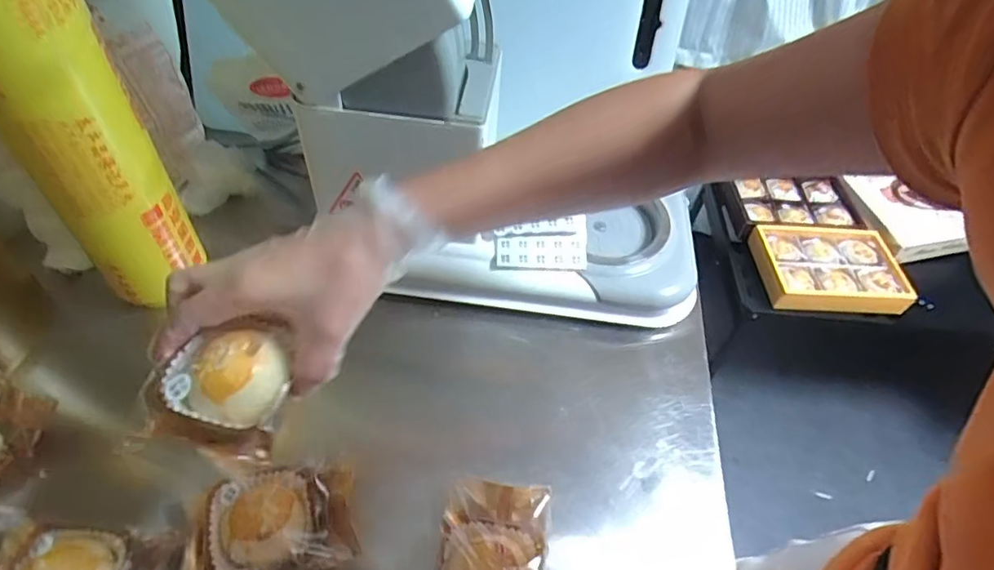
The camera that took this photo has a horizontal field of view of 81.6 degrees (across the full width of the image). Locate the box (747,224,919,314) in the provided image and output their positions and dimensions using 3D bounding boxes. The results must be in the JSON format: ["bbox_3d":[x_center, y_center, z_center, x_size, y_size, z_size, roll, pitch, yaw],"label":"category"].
[{"bbox_3d":[0.676,-0.042,1.177,0.293,0.053,0.202,0,51,-6],"label":"box"}]

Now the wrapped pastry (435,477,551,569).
[{"bbox_3d":[-0.006,0.198,0.403,0.074,0.042,0.118,9,50,1],"label":"wrapped pastry"}]

